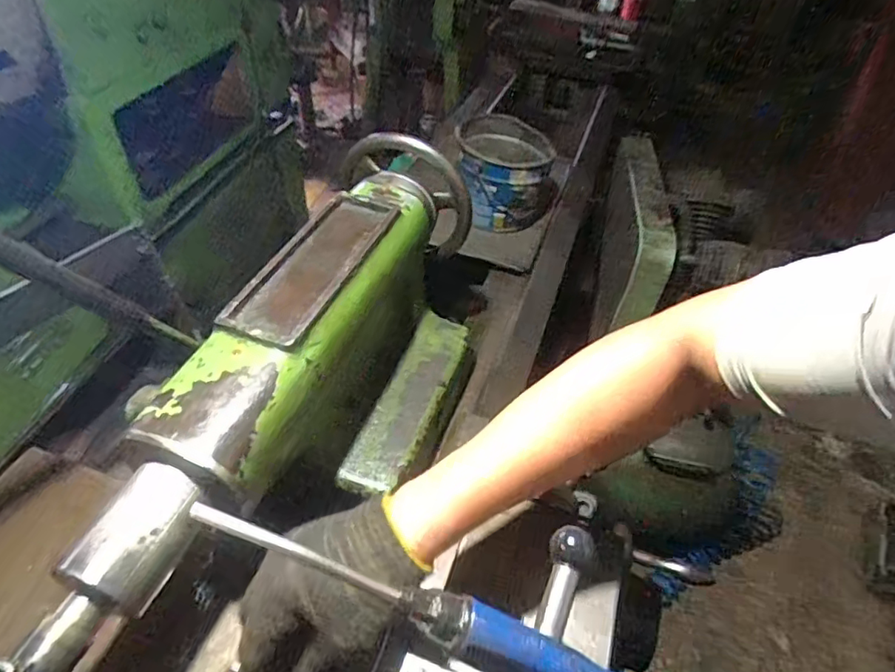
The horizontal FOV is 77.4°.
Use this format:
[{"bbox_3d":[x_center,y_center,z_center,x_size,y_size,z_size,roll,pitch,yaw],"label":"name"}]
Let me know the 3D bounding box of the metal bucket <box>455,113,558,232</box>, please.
[{"bbox_3d":[0.117,-0.348,1.153,0.193,0.174,0.206,0,45,-3],"label":"metal bucket"}]

